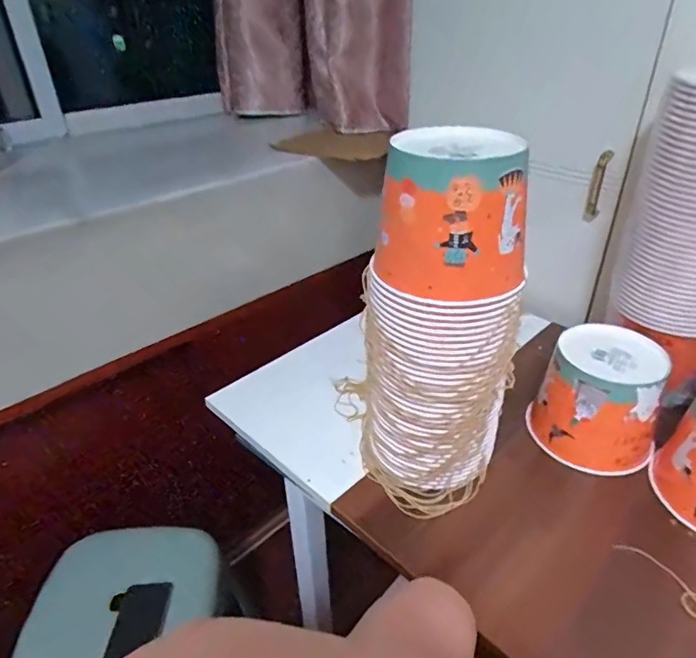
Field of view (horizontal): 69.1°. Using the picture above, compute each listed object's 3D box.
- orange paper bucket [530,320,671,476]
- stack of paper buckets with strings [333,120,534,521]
[{"bbox_3d":[0.331,0.091,0.668,0.150,0.128,0.149,17,38,26],"label":"orange paper bucket"},{"bbox_3d":[0.095,0.007,0.571,0.152,0.396,0.161,-21,38,-27],"label":"stack of paper buckets with strings"}]

